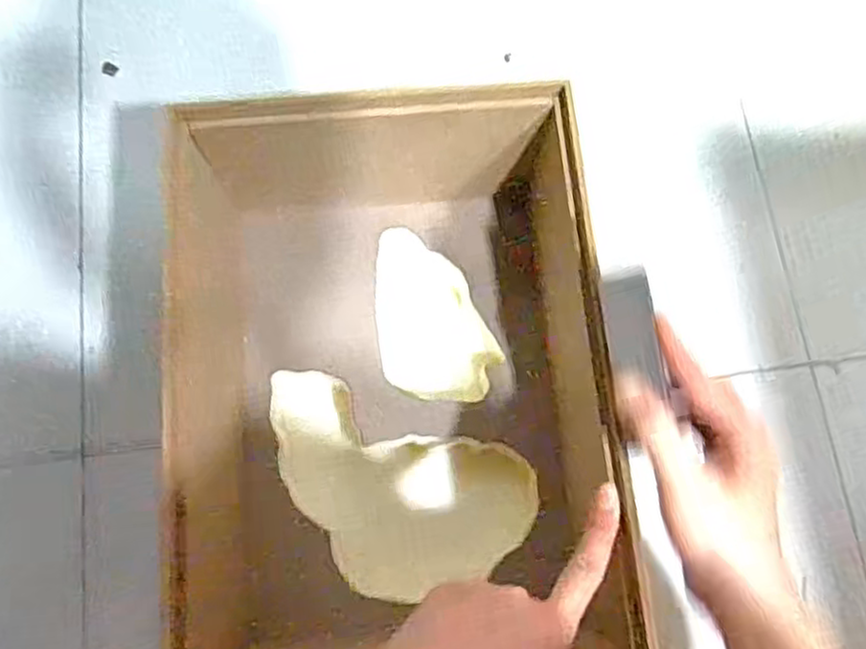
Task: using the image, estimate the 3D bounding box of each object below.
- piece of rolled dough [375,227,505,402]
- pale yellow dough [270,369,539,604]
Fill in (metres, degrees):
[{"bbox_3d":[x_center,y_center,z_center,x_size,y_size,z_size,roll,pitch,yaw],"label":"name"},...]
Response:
[{"bbox_3d":[0.000,-0.007,0.572,0.087,0.026,0.137,-10,76,-3],"label":"piece of rolled dough"},{"bbox_3d":[-0.039,0.126,0.544,0.213,0.032,0.127,23,77,5],"label":"pale yellow dough"}]

